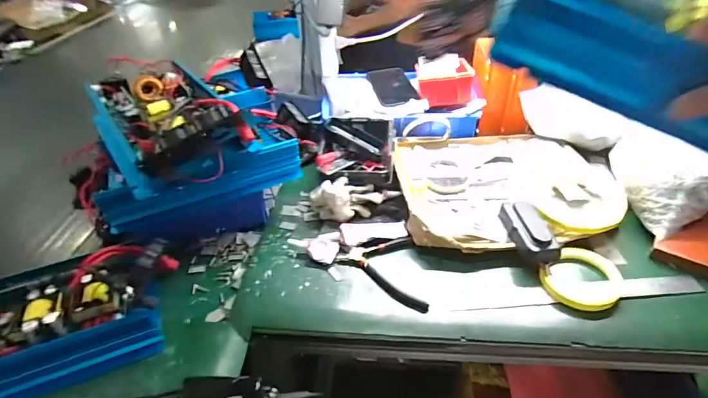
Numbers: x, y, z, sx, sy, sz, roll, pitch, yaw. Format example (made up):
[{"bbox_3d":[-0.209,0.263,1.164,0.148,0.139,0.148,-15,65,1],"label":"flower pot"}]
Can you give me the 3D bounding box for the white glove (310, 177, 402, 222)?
[{"bbox_3d":[0.003,-0.006,0.625,0.139,0.058,0.066,-18,37,-25],"label":"white glove"}]

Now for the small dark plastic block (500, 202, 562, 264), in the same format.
[{"bbox_3d":[0.244,0.043,0.539,0.051,0.029,0.101,-2,33,-2],"label":"small dark plastic block"}]

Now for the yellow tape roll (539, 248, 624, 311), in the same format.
[{"bbox_3d":[0.295,0.103,0.504,0.092,0.015,0.084,-3,54,5],"label":"yellow tape roll"}]

